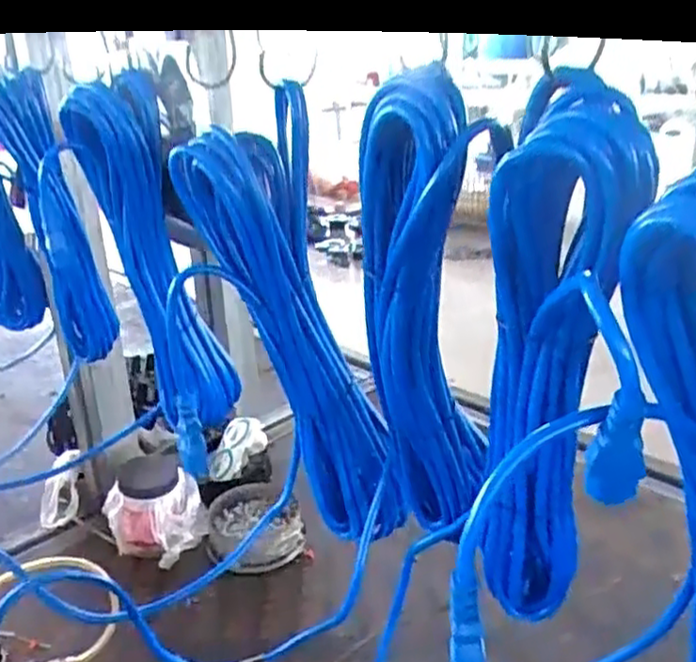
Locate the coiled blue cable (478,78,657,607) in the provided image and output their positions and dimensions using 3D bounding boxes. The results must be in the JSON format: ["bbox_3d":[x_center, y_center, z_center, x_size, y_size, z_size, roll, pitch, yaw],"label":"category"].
[{"bbox_3d":[0.119,0.038,0.432,0.077,0.346,0.067,3,23,12],"label":"coiled blue cable"}]

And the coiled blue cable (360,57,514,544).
[{"bbox_3d":[0.054,0.005,0.478,0.082,0.328,0.070,-1,22,3],"label":"coiled blue cable"}]

